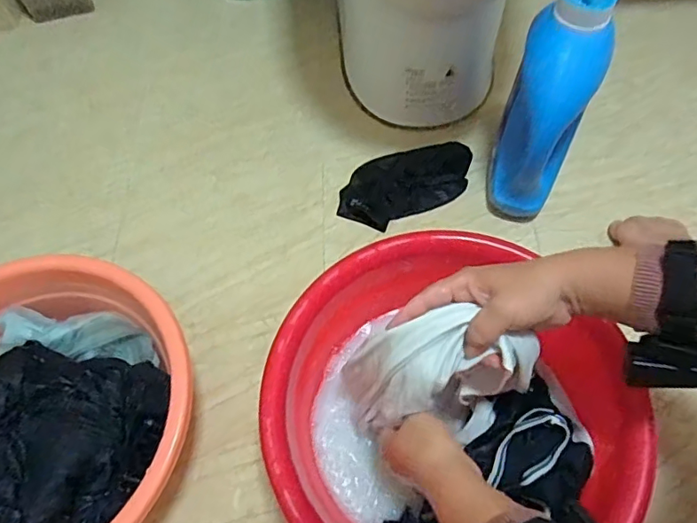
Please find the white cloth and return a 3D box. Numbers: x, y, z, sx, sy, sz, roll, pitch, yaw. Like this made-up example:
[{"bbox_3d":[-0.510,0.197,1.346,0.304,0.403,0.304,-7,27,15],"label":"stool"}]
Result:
[{"bbox_3d":[0.077,0.107,0.494,0.156,0.137,0.082,3,63,3],"label":"white cloth"}]

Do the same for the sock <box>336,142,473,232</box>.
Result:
[{"bbox_3d":[0.084,-0.115,0.756,0.199,0.016,0.098,-20,64,-9],"label":"sock"}]

